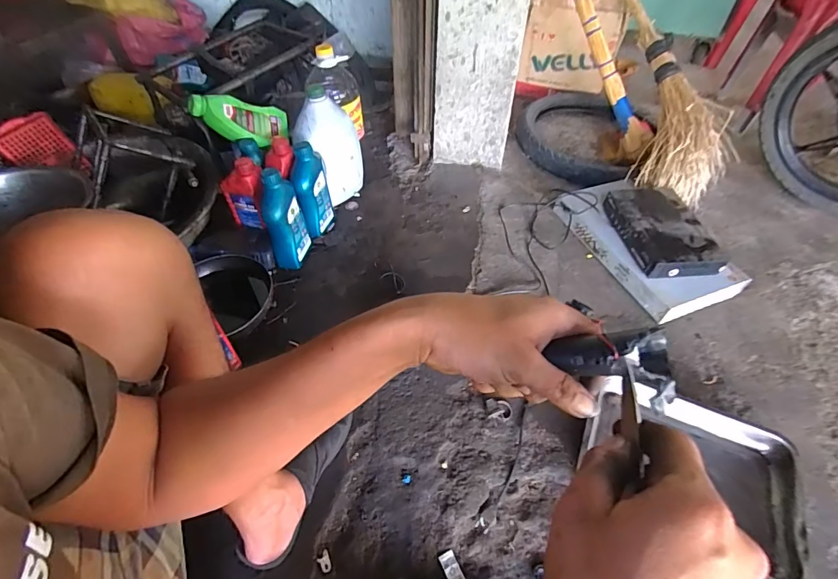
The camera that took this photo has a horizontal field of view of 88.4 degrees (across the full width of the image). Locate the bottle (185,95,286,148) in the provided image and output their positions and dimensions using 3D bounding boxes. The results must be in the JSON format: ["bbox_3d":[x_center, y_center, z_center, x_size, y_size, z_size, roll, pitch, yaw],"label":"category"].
[{"bbox_3d":[-0.440,-0.419,1.086,0.234,0.093,0.085,-8,43,-46],"label":"bottle"}]

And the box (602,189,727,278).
[{"bbox_3d":[0.597,-0.150,1.067,0.196,0.048,0.271,-5,49,-4],"label":"box"}]

